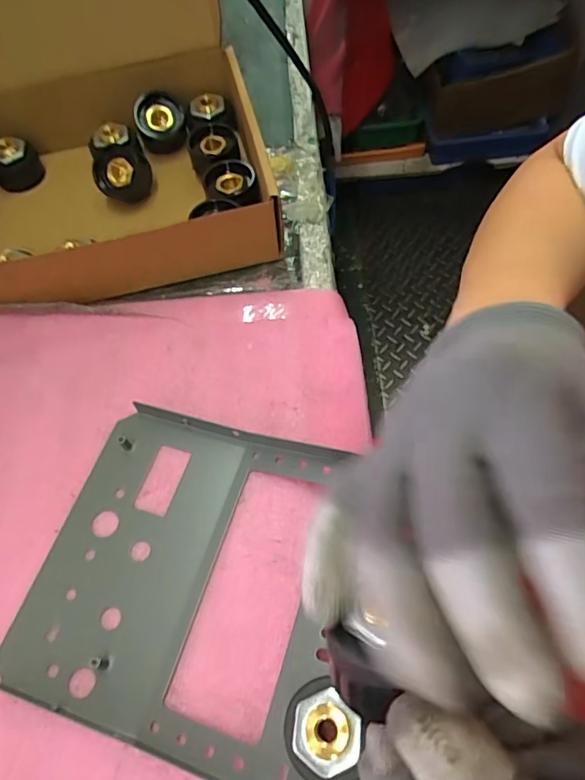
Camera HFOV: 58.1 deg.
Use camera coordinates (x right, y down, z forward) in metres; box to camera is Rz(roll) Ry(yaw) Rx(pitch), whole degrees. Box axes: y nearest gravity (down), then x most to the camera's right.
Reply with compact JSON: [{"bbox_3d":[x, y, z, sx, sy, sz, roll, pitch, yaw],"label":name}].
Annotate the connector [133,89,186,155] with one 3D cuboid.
[{"bbox_3d":[-0.108,-0.221,0.432,0.038,0.039,0.037,-18,62,-7],"label":"connector"}]

